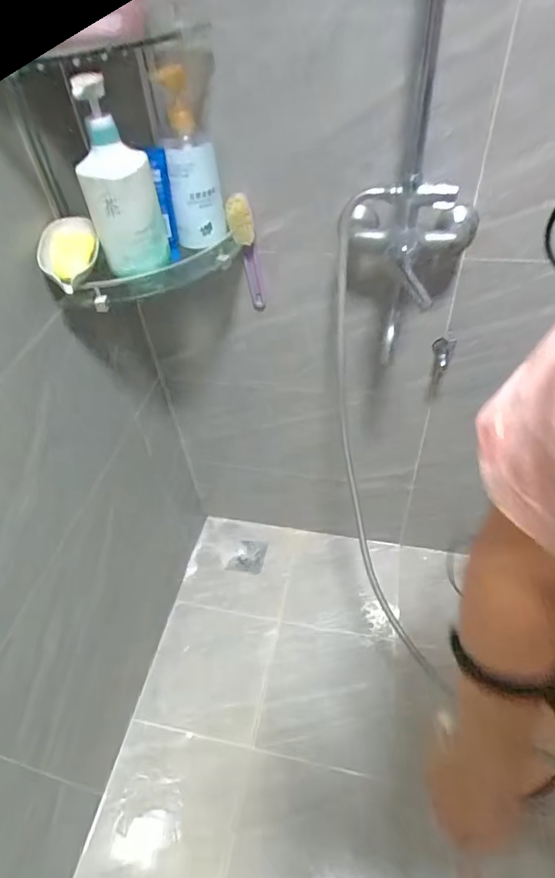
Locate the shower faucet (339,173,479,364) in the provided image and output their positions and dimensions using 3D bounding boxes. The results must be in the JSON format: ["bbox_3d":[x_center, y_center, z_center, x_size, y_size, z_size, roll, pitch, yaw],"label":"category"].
[{"bbox_3d":[0.192,-0.284,0.668,0.200,0.115,0.155,0,48,5],"label":"shower faucet"}]

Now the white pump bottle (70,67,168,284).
[{"bbox_3d":[-0.200,-0.316,0.599,0.096,0.211,0.050,-18,45,-11],"label":"white pump bottle"}]

